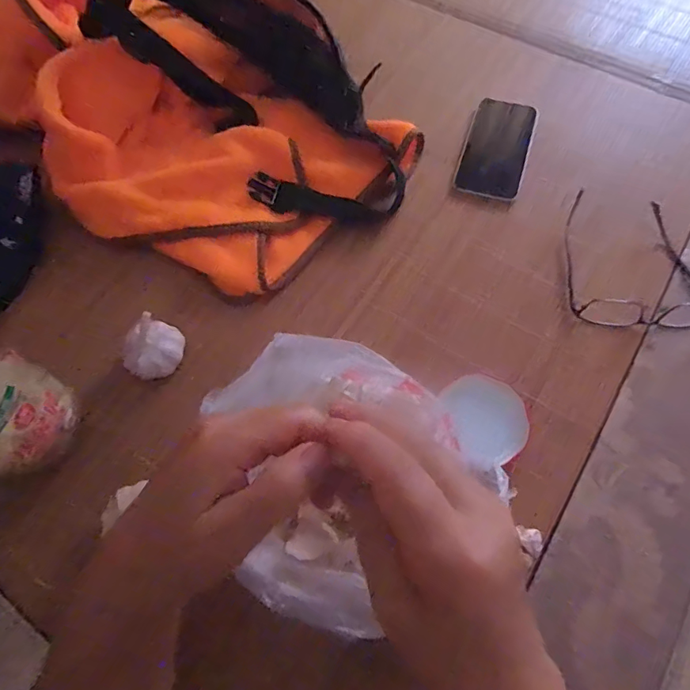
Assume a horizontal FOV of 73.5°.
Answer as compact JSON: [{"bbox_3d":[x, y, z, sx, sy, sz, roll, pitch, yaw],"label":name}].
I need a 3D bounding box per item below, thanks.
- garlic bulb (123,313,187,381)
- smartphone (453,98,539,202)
[{"bbox_3d":[-0.178,0.002,0.423,0.040,0.041,0.053,41,73,17],"label":"garlic bulb"},{"bbox_3d":[0.174,-0.226,0.528,0.071,0.009,0.139,18,68,9],"label":"smartphone"}]

